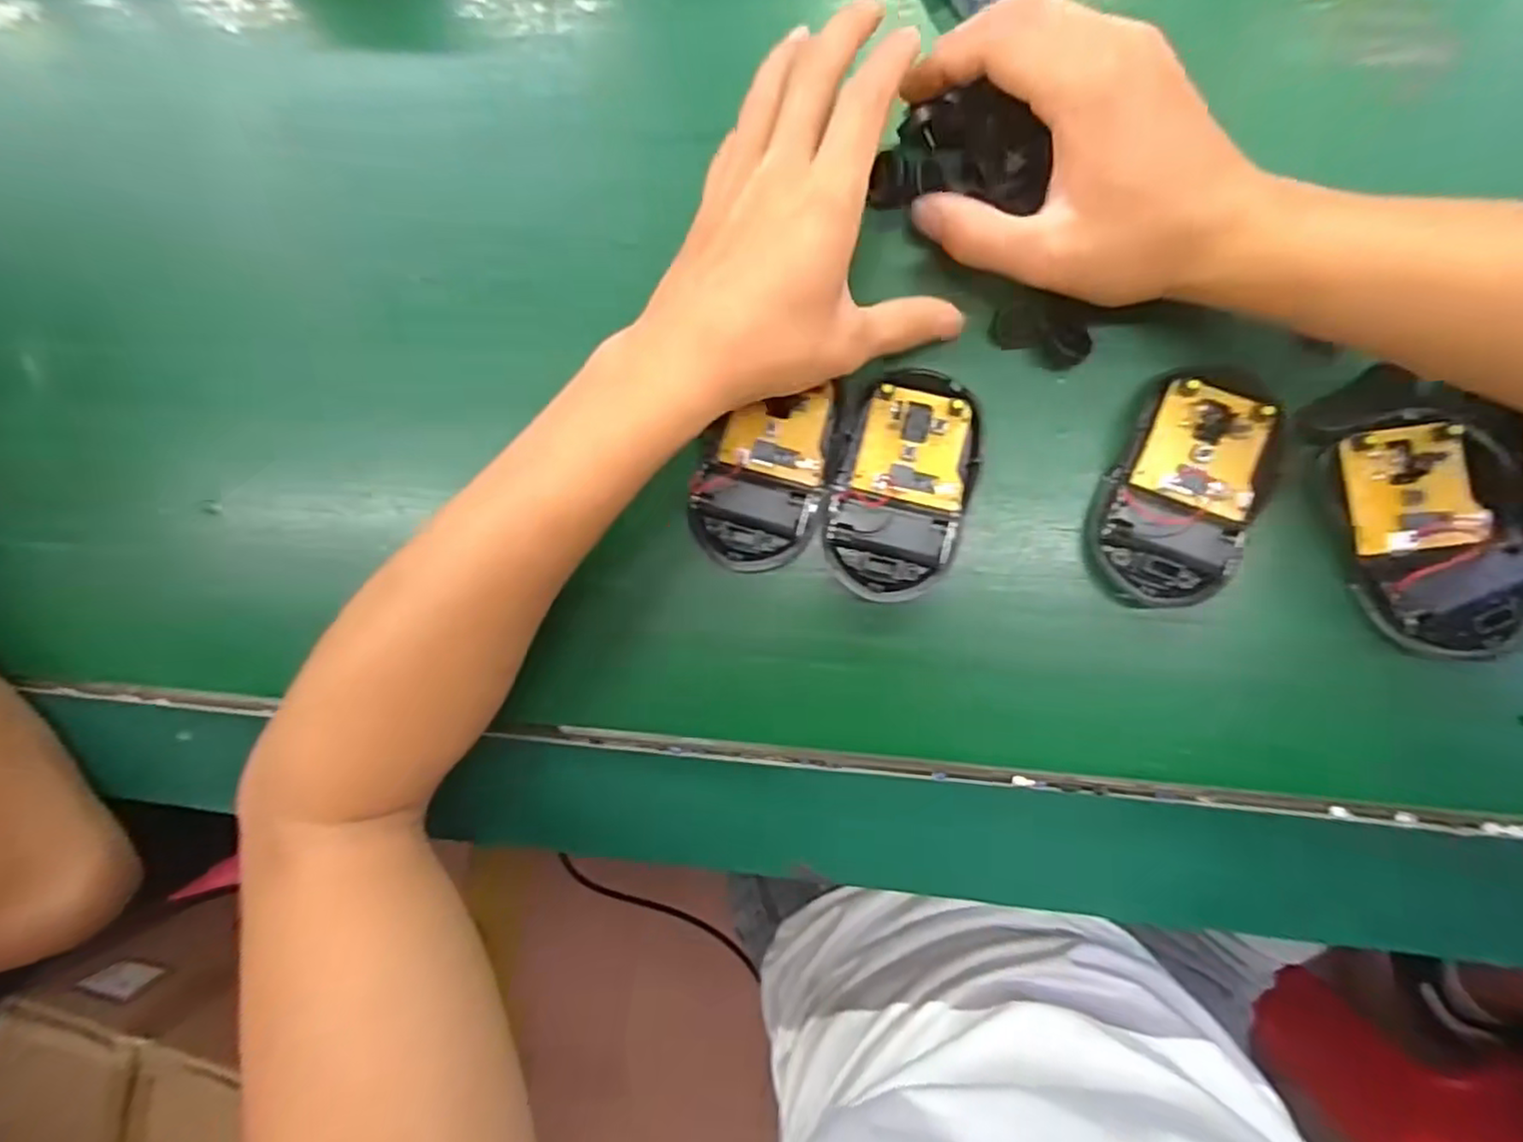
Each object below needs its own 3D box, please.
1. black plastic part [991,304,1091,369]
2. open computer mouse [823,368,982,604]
[{"bbox_3d":[0.117,-0.099,0.285,0.040,0.015,0.016,23,92,7],"label":"black plastic part"},{"bbox_3d":[0.061,-0.036,0.290,0.056,0.014,0.096,16,92,7],"label":"open computer mouse"}]

